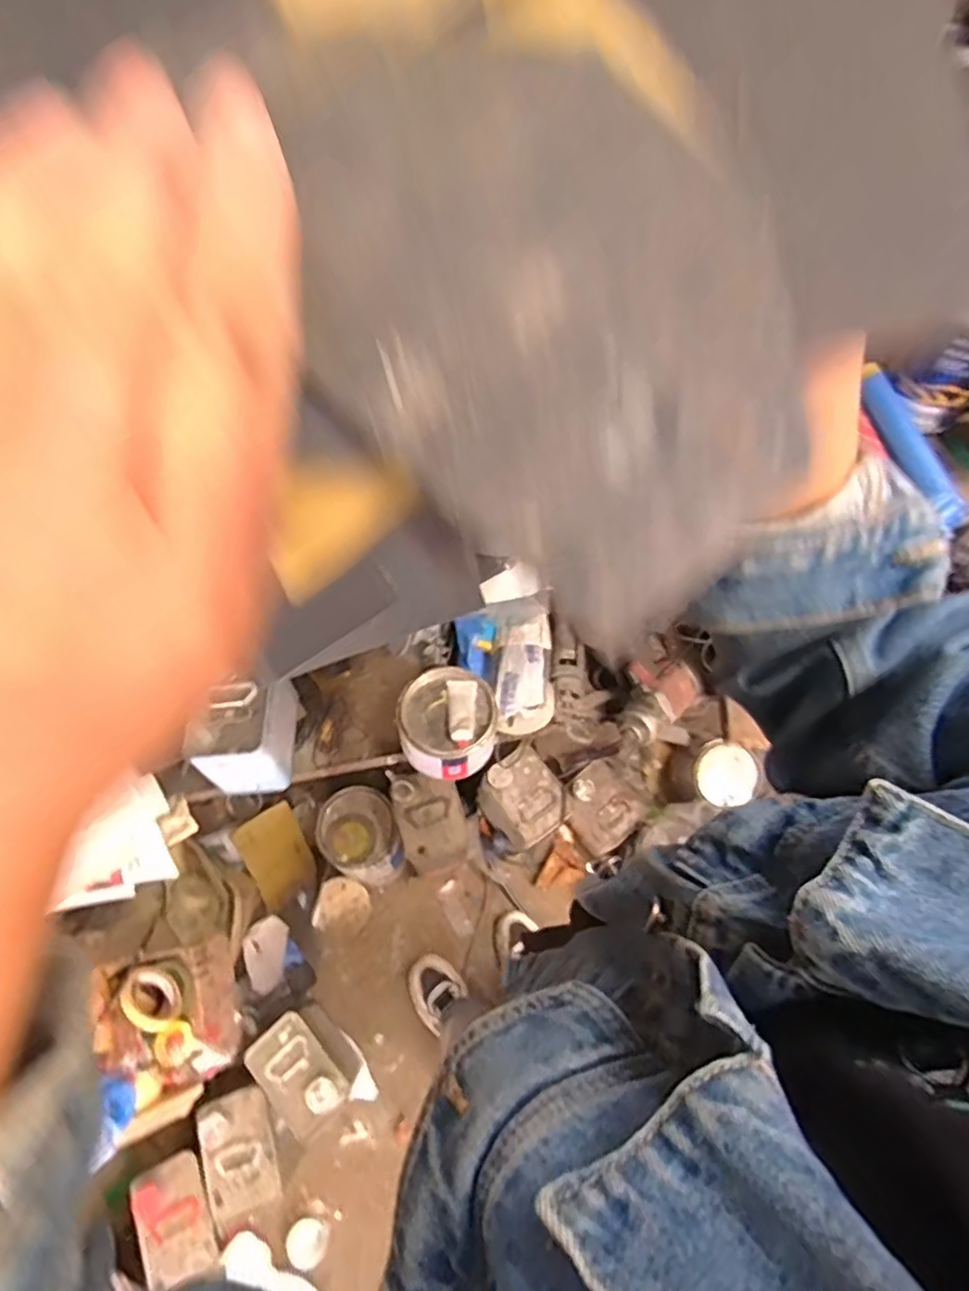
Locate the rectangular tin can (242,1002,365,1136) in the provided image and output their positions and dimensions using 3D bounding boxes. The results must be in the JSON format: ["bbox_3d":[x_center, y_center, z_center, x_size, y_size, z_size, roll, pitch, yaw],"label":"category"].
[{"bbox_3d":[-0.314,0.741,1.154,0.110,0.264,0.161,-39,72,-19],"label":"rectangular tin can"}]

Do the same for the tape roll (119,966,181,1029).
[{"bbox_3d":[-0.514,0.546,1.011,0.019,0.096,0.080,-39,30,18],"label":"tape roll"}]

